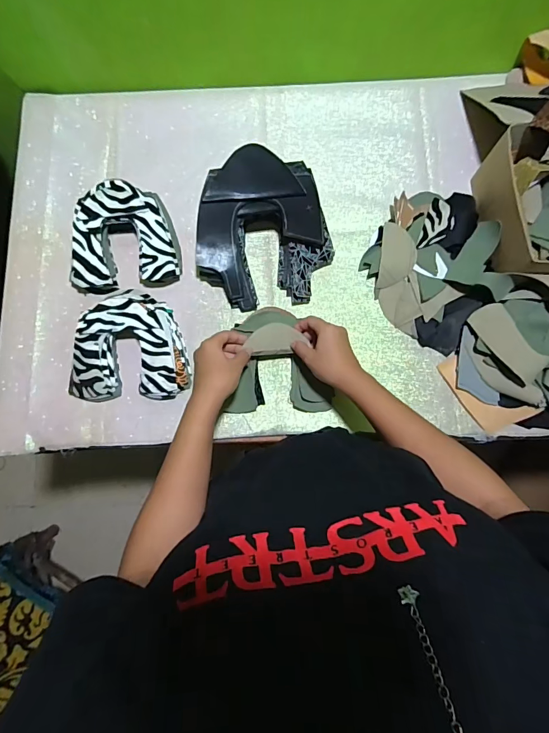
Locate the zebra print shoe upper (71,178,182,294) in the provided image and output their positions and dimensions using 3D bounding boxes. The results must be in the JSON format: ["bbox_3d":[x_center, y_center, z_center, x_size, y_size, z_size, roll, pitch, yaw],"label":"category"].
[{"bbox_3d":[-0.235,-0.201,0.616,0.164,0.059,0.150,-6,79,0],"label":"zebra print shoe upper"}]

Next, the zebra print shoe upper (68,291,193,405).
[{"bbox_3d":[-0.219,-0.032,0.596,0.172,0.046,0.158,-2,79,1],"label":"zebra print shoe upper"}]

